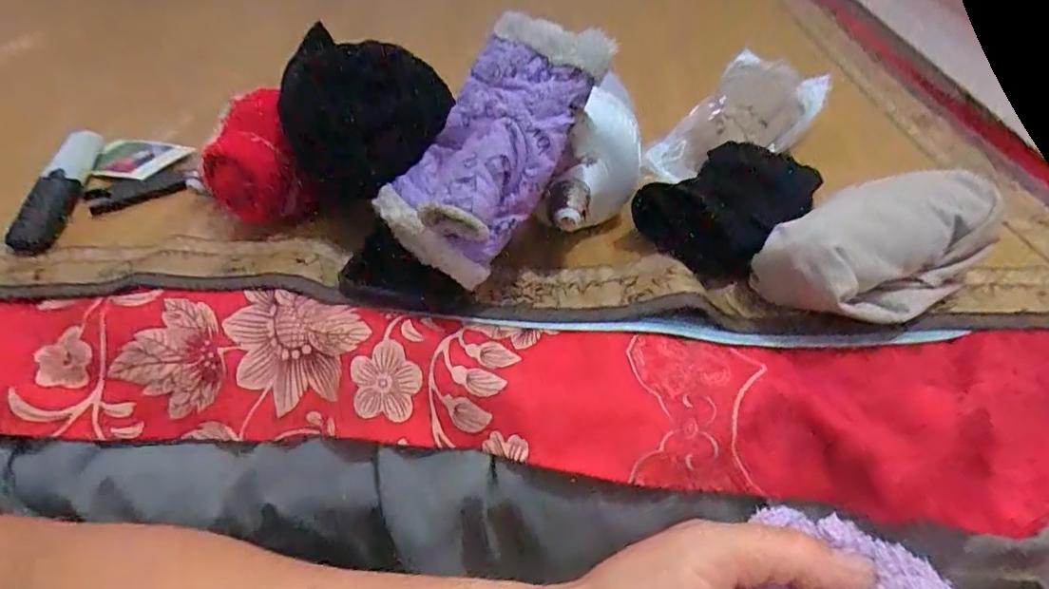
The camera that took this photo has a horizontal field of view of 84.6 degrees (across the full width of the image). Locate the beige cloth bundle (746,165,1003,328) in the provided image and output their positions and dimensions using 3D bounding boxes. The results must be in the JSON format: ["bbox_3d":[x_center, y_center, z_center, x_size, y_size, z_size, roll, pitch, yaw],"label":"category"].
[{"bbox_3d":[0.196,-0.022,0.329,0.130,0.070,0.069,-13,46,-16],"label":"beige cloth bundle"}]

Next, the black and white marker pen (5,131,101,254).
[{"bbox_3d":[-0.358,-0.080,0.442,0.031,0.016,0.150,-9,45,-12],"label":"black and white marker pen"}]

